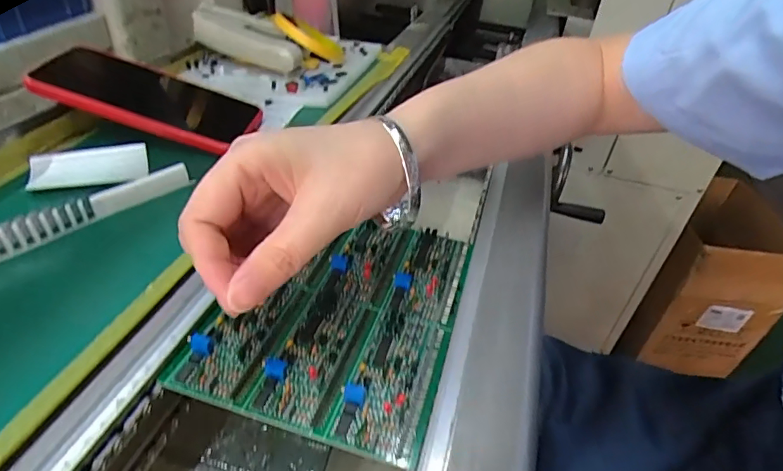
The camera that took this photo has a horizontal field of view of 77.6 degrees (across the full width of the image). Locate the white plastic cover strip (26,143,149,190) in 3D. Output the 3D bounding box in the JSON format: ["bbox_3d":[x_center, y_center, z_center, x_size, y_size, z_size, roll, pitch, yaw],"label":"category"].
[{"bbox_3d":[-0.214,-0.048,0.342,0.074,0.014,0.045,-7,40,-17],"label":"white plastic cover strip"}]

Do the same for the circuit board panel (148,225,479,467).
[{"bbox_3d":[-0.027,0.037,0.279,0.122,0.011,0.158,15,38,9],"label":"circuit board panel"}]

